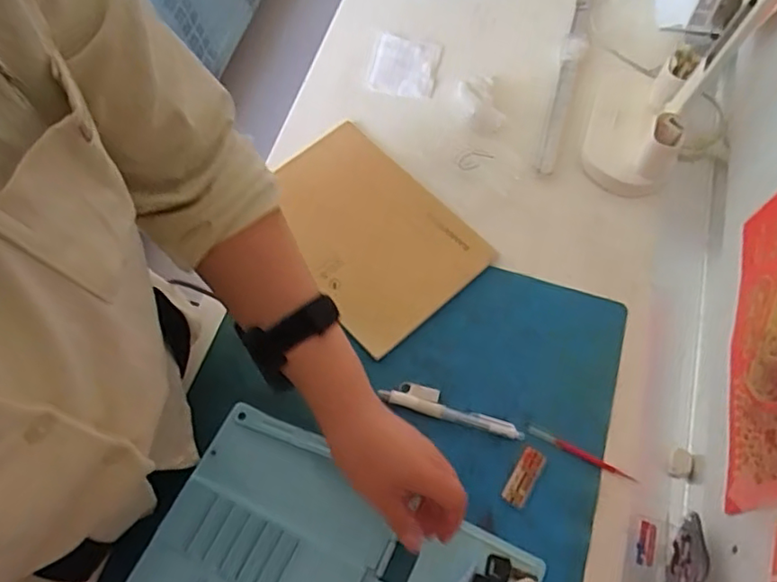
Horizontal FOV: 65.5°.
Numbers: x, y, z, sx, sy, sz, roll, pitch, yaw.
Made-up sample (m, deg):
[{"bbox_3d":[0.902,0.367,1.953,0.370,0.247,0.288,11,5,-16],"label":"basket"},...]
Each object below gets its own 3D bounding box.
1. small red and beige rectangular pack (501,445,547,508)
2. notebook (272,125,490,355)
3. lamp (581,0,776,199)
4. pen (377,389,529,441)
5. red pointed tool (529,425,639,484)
[{"bbox_3d":[0.124,0.170,0.552,0.022,0.004,0.053,31,67,11],"label":"small red and beige rectangular pack"},{"bbox_3d":[-0.028,-0.073,0.660,0.175,0.013,0.249,-39,73,-19],"label":"notebook"},{"bbox_3d":[0.291,-0.288,0.552,0.198,0.387,0.214,24,66,8],"label":"lamp"},{"bbox_3d":[0.059,0.117,0.579,0.141,0.010,0.015,15,65,4],"label":"pen"},{"bbox_3d":[0.180,0.151,0.560,0.105,0.004,0.010,27,66,9],"label":"red pointed tool"}]

